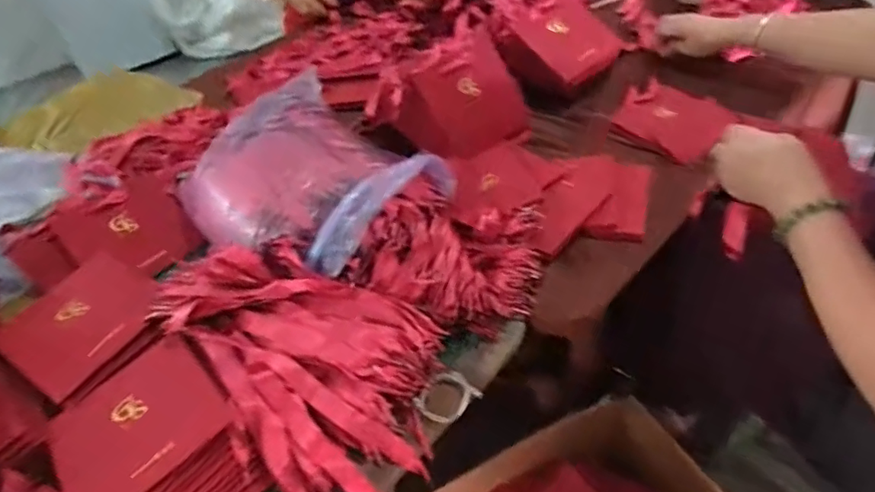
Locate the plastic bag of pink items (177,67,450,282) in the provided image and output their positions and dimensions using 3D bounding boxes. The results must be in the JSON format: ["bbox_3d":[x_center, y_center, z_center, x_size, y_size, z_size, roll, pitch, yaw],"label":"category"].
[{"bbox_3d":[-0.160,-0.097,0.677,0.280,0.077,0.248,30,55,33],"label":"plastic bag of pink items"}]

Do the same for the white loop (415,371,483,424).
[{"bbox_3d":[0.009,0.147,0.541,0.046,0.023,0.056,27,54,31],"label":"white loop"}]

